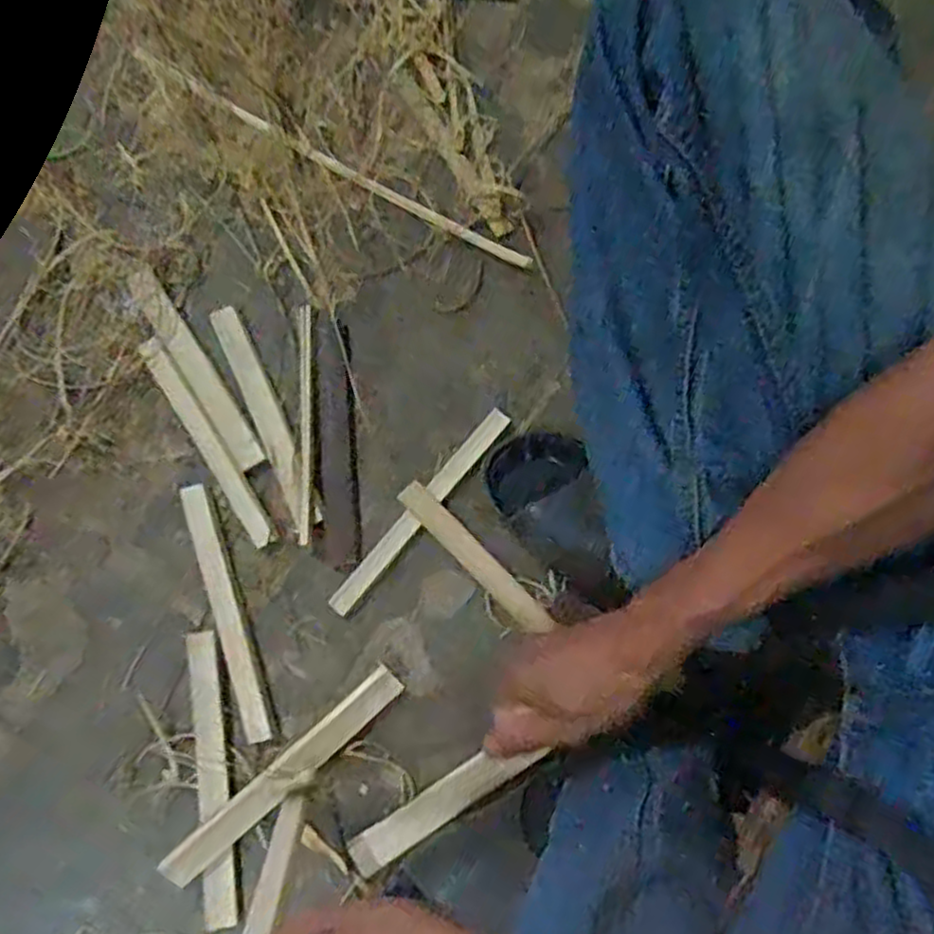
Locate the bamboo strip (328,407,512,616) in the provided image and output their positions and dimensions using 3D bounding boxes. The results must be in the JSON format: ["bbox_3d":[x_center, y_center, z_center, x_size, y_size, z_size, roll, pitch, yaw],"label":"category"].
[{"bbox_3d":[-0.039,0.036,0.639,0.019,0.008,0.221,40,80,6],"label":"bamboo strip"}]

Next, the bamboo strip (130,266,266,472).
[{"bbox_3d":[-0.246,-0.090,0.666,0.029,0.006,0.213,-34,81,-8],"label":"bamboo strip"}]

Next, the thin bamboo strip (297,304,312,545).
[{"bbox_3d":[-0.142,-0.041,0.643,0.011,0.004,0.212,-2,78,-2],"label":"thin bamboo strip"}]

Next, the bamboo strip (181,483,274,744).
[{"bbox_3d":[-0.204,0.119,0.618,0.022,0.008,0.220,-19,80,-5],"label":"bamboo strip"}]

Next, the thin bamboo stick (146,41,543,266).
[{"bbox_3d":[-0.131,-0.295,0.706,0.430,0.011,0.017,29,79,4],"label":"thin bamboo stick"}]

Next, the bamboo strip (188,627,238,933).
[{"bbox_3d":[-0.204,0.245,0.587,0.027,0.012,0.221,-8,79,-3],"label":"bamboo strip"}]

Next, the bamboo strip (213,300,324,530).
[{"bbox_3d":[-0.179,-0.049,0.653,0.028,0.004,0.213,-24,80,-6],"label":"bamboo strip"}]

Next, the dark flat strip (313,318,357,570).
[{"bbox_3d":[-0.118,-0.027,0.653,0.033,0.004,0.227,-3,78,-2],"label":"dark flat strip"}]

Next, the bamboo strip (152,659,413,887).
[{"bbox_3d":[-0.142,0.242,0.584,0.218,0.009,0.027,-40,84,-13],"label":"bamboo strip"}]

